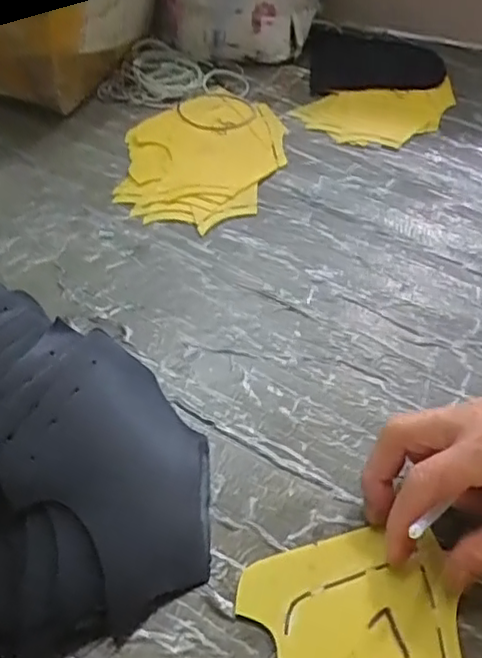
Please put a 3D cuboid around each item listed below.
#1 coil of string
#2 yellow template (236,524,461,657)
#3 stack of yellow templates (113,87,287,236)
[{"bbox_3d":[-0.045,-0.211,0.562,0.126,0.020,0.094,25,54,15],"label":"coil of string"},{"bbox_3d":[0.050,0.150,0.295,0.100,0.004,0.116,4,50,-1],"label":"yellow template"},{"bbox_3d":[-0.029,-0.138,0.515,0.115,0.013,0.159,20,53,11],"label":"stack of yellow templates"}]

